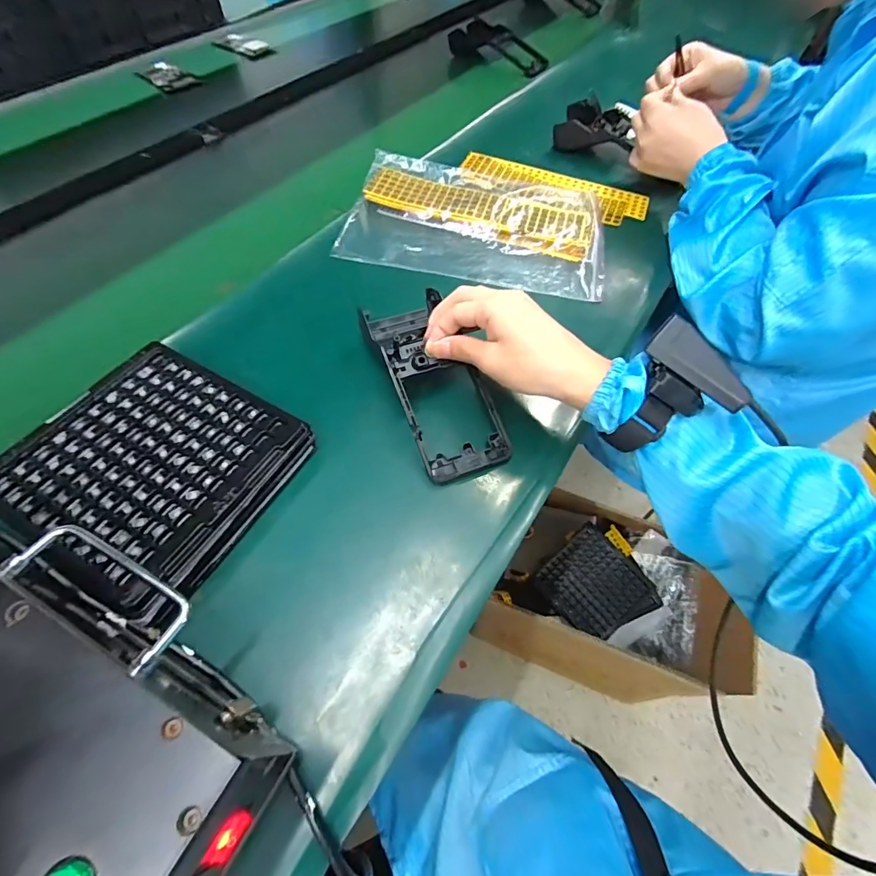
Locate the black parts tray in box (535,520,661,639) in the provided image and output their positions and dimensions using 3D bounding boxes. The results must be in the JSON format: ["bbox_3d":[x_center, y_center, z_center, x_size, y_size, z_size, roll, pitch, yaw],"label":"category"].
[{"bbox_3d":[0.293,0.273,0.839,0.162,0.020,0.174,-42,72,-7],"label":"black parts tray in box"}]

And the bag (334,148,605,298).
[{"bbox_3d":[0.047,-0.260,0.543,0.288,0.022,0.204,10,62,3],"label":"bag"}]

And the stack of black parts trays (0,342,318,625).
[{"bbox_3d":[-0.203,0.020,0.332,0.169,0.034,0.162,26,59,15],"label":"stack of black parts trays"}]

